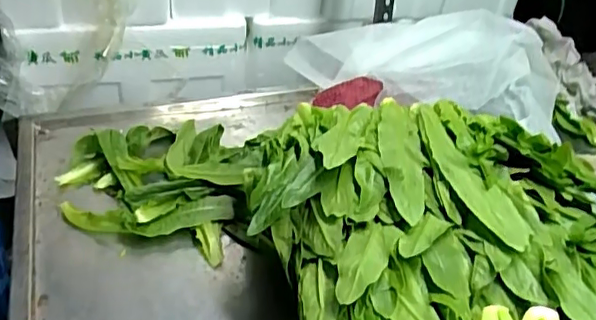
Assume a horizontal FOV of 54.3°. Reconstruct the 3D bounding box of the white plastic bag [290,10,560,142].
[{"bbox_3d":[0.198,-0.132,0.886,0.411,0.123,0.167,2,38,-5],"label":"white plastic bag"}]

